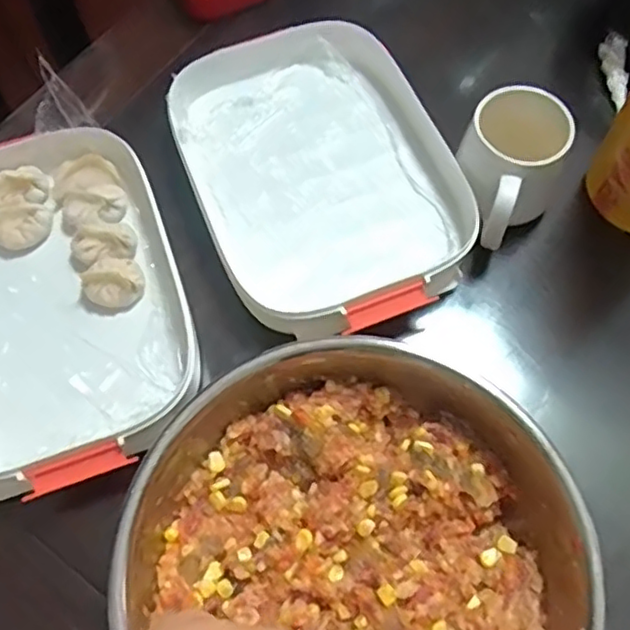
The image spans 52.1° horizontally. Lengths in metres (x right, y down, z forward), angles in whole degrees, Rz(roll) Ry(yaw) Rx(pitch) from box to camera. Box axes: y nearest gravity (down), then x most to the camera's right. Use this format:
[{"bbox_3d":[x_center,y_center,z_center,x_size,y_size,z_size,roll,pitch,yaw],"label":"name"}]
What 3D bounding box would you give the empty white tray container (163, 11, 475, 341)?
[{"bbox_3d":[0.008,-0.130,0.582,0.229,0.042,0.314,-22,67,-8],"label":"empty white tray container"}]

